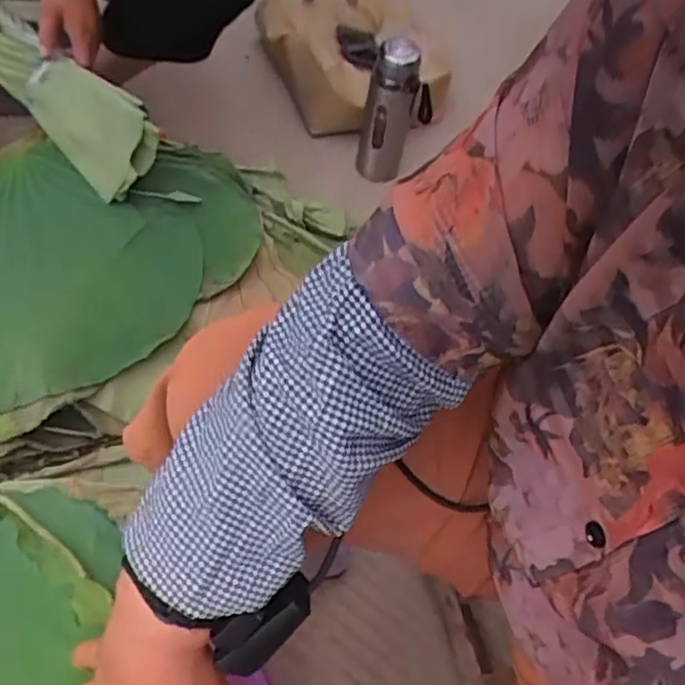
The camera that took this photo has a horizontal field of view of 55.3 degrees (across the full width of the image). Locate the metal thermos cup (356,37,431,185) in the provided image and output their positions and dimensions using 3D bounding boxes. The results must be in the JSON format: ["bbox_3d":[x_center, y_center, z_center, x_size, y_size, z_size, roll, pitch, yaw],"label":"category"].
[{"bbox_3d":[0.089,-0.389,1.120,0.114,0.277,0.084,11,57,2],"label":"metal thermos cup"}]

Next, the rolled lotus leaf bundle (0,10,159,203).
[{"bbox_3d":[-0.414,-0.358,0.913,0.350,0.152,0.082,41,59,-7],"label":"rolled lotus leaf bundle"}]

